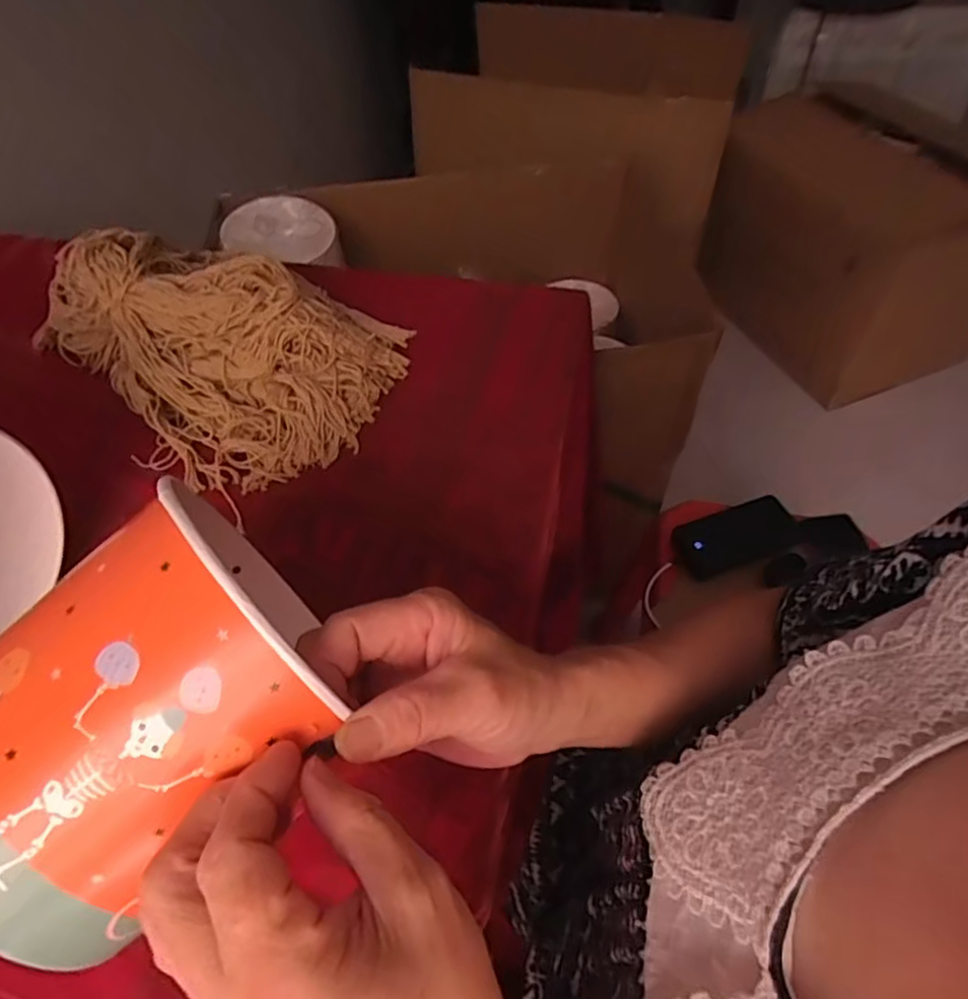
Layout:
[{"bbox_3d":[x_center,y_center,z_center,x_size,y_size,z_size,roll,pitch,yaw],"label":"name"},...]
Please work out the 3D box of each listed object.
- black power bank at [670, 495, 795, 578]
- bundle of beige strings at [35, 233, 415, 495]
[{"bbox_3d":[0.313,0.047,0.765,0.157,0.018,0.077,-17,62,-6],"label":"black power bank"},{"bbox_3d":[-0.225,-0.138,0.497,0.309,0.070,0.212,25,59,20],"label":"bundle of beige strings"}]

